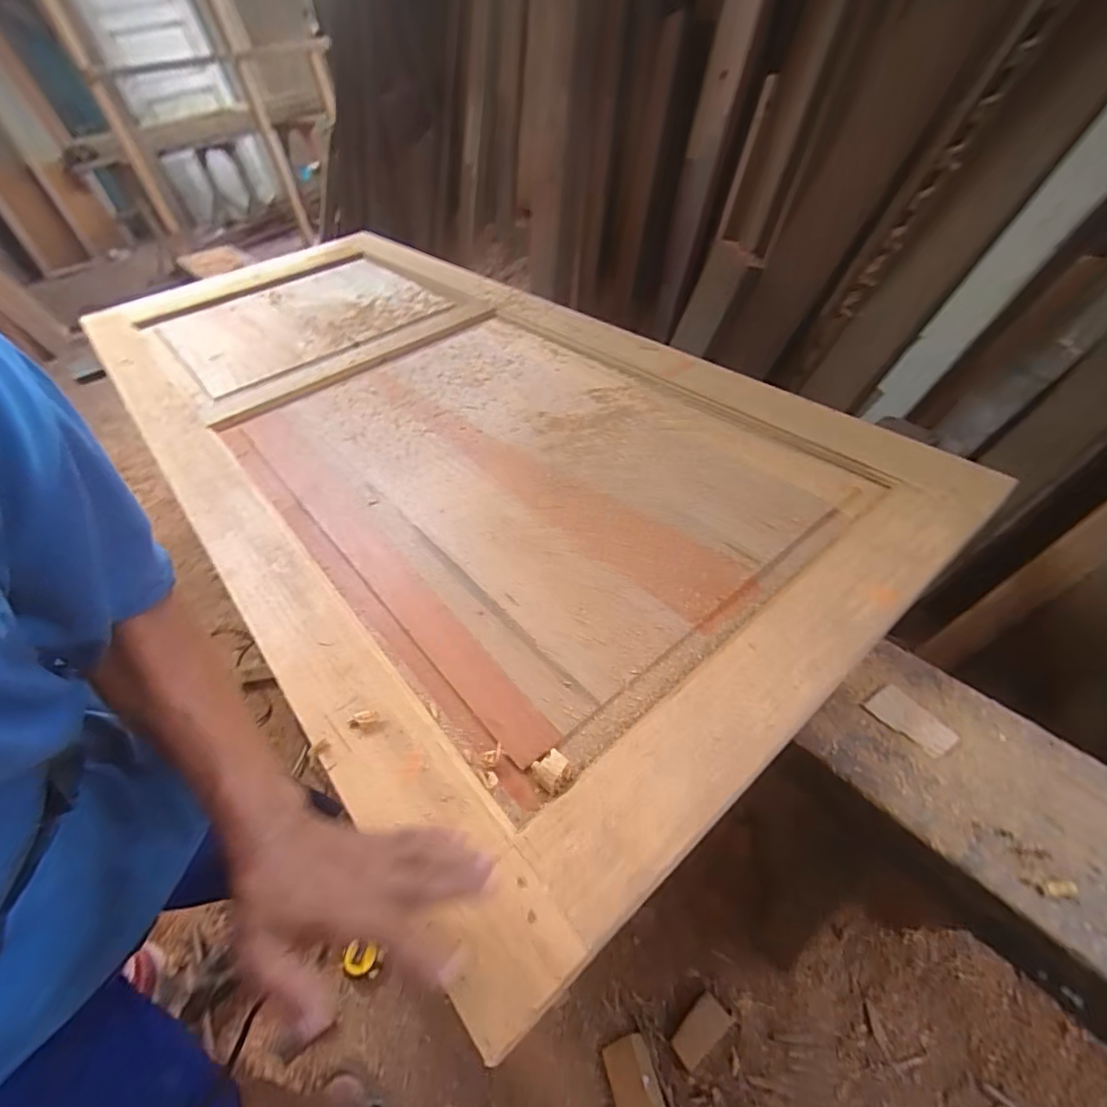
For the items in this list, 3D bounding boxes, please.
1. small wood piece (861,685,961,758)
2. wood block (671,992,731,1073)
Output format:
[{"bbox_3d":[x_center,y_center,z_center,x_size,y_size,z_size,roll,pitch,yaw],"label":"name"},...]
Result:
[{"bbox_3d":[0.369,0.173,0.554,0.044,0.006,0.077,-30,48,-19],"label":"small wood piece"},{"bbox_3d":[0.230,0.750,0.843,0.094,0.018,0.049,-35,50,-24],"label":"wood block"}]

